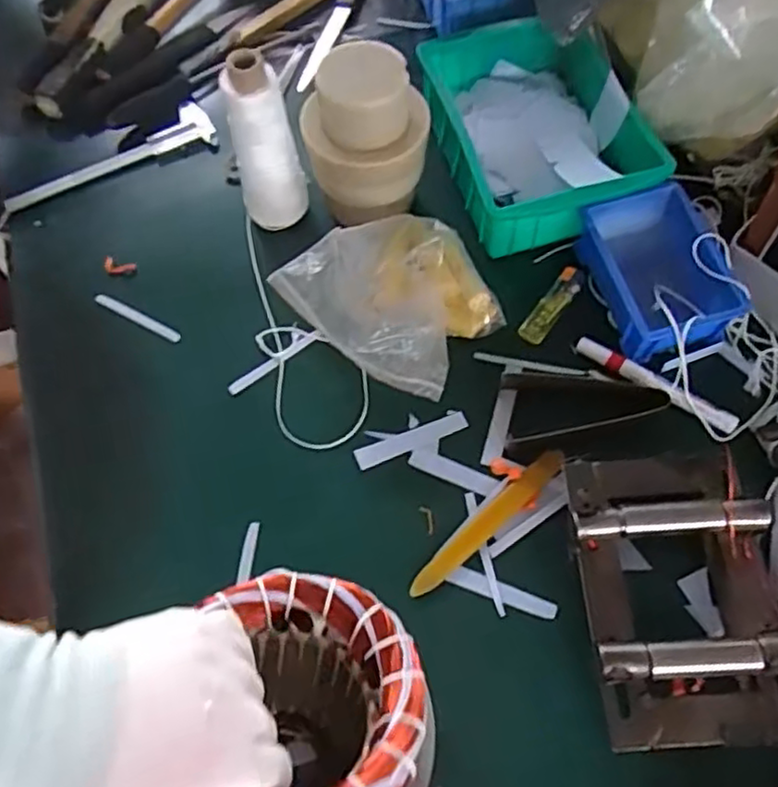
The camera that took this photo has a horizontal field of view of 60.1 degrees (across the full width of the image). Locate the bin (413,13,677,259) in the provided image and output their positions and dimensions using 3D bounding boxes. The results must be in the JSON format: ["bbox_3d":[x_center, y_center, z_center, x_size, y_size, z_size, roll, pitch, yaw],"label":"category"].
[{"bbox_3d":[0.144,-0.261,0.666,0.185,0.065,0.240,-10,65,-1],"label":"bin"}]

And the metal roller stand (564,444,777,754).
[{"bbox_3d":[0.206,0.141,0.483,0.141,0.050,0.200,-4,65,2],"label":"metal roller stand"}]

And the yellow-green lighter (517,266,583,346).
[{"bbox_3d":[0.150,-0.081,0.616,0.022,0.011,0.084,33,71,17],"label":"yellow-green lighter"}]

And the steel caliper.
[{"bbox_3d":[-0.295,-0.247,0.709,0.224,0.016,0.054,-26,66,-8],"label":"steel caliper"}]

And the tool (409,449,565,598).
[{"bbox_3d":[0.080,0.102,0.536,0.162,0.005,0.021,-39,69,-14],"label":"tool"}]

